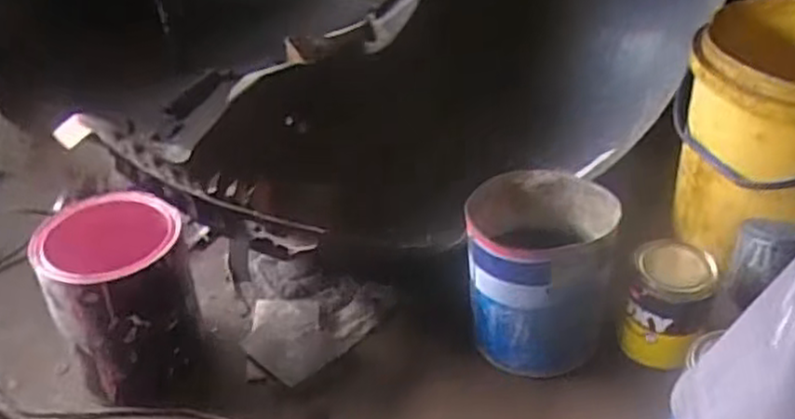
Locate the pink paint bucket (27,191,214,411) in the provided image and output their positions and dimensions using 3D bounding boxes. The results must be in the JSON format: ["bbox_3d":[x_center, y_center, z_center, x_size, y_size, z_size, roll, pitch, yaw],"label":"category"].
[{"bbox_3d":[-0.318,0.107,0.874,0.147,0.204,0.150,-1,38,1],"label":"pink paint bucket"}]

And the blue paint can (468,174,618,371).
[{"bbox_3d":[0.168,0.083,0.894,0.170,0.194,0.157,1,38,3],"label":"blue paint can"}]

